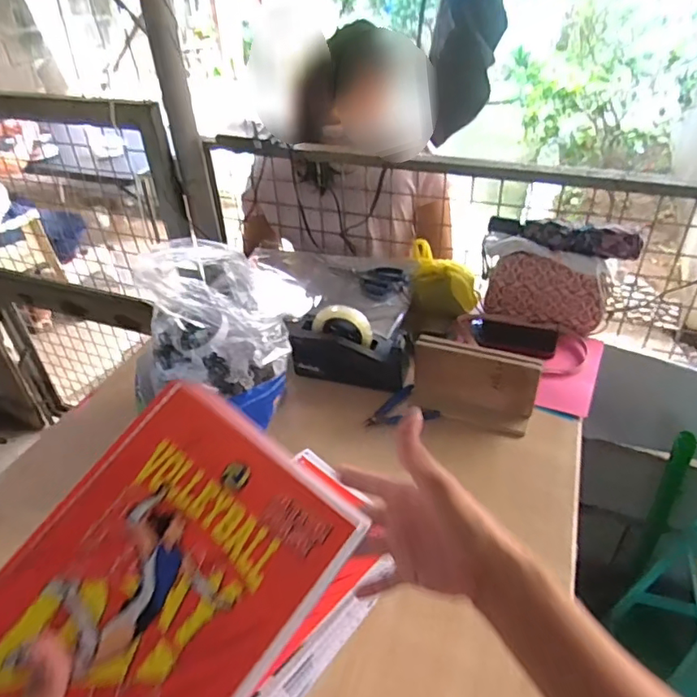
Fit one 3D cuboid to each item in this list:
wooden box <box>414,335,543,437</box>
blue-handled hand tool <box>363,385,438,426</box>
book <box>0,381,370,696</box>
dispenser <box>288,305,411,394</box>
[{"bbox_3d":[0.200,0.063,0.875,0.192,0.135,0.025,11,29,17],"label":"wooden box"},{"bbox_3d":[0.080,0.106,0.905,0.120,0.023,0.082,-23,42,-24],"label":"blue-handled hand tool"},{"bbox_3d":[-0.103,0.128,0.291,0.144,0.005,0.195,35,76,17],"label":"book"},{"bbox_3d":[0.002,-0.003,0.959,0.209,0.108,0.079,10,39,16],"label":"dispenser"}]

